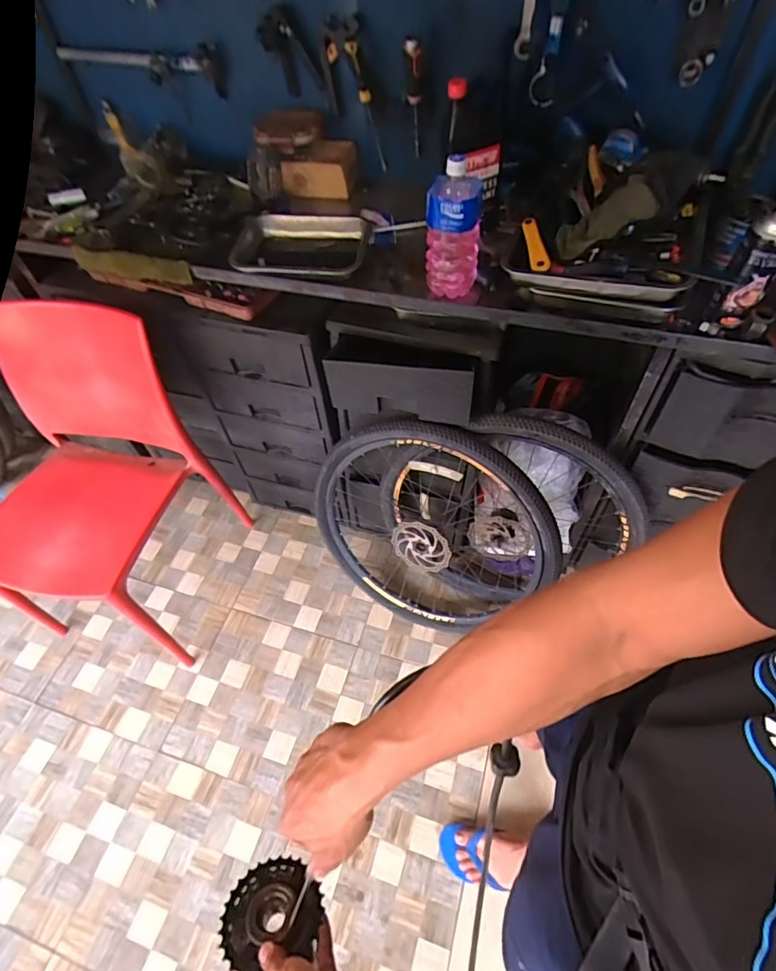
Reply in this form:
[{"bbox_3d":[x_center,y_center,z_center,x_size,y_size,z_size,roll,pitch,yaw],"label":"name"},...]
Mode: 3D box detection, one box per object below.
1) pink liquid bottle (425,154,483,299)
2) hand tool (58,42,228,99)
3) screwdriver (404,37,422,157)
[{"bbox_3d":[0.110,-0.426,0.836,0.089,0.208,0.076,5,55,7],"label":"pink liquid bottle"},{"bbox_3d":[-0.538,-0.916,1.108,0.389,0.084,0.038,13,55,13],"label":"hand tool"},{"bbox_3d":[0.052,-0.769,0.999,0.033,0.230,0.032,4,76,7],"label":"screwdriver"}]

